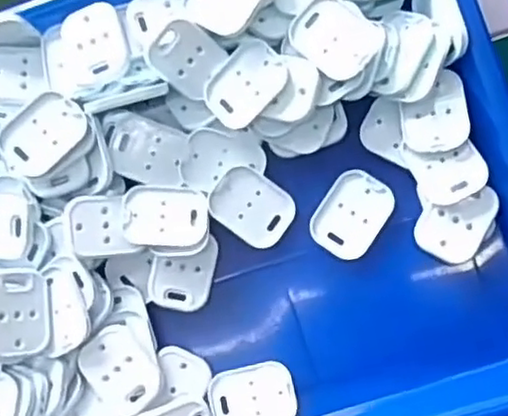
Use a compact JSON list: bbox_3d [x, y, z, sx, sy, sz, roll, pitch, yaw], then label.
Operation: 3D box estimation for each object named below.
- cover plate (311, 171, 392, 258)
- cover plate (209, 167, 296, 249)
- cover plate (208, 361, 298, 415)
[{"bbox_3d":[0.047,0.002,0.329,0.030,0.004,0.040,33,87,9],"label":"cover plate"},{"bbox_3d":[-0.001,0.000,0.331,0.038,0.007,0.029,35,88,9],"label":"cover plate"},{"bbox_3d":[0.000,0.091,0.327,0.040,0.005,0.032,-14,82,4],"label":"cover plate"}]

